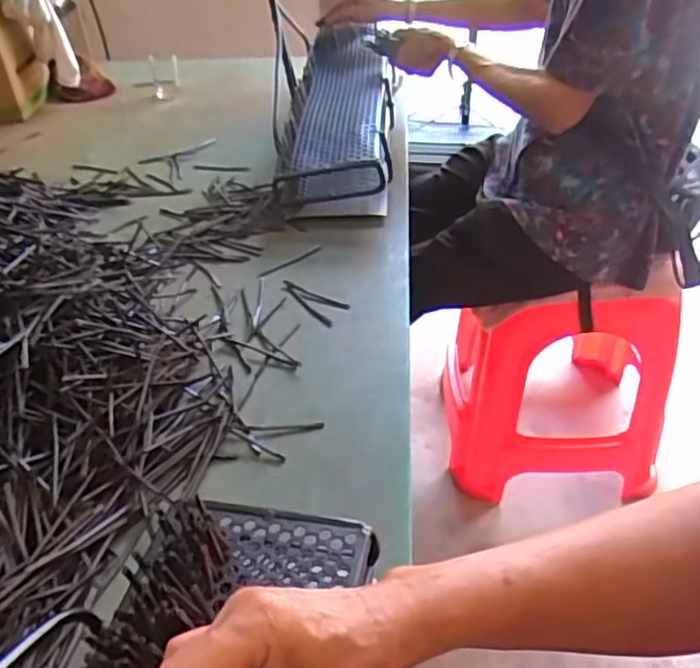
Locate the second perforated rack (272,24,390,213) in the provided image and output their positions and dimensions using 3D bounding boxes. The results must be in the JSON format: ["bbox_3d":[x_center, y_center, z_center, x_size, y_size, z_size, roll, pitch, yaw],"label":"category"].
[{"bbox_3d":[-0.014,-0.373,1.093,0.154,0.135,0.545,-1,39,4],"label":"second perforated rack"}]

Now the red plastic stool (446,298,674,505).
[{"bbox_3d":[0.387,0.034,1.286,0.384,0.430,0.383,2,39,8],"label":"red plastic stool"}]

